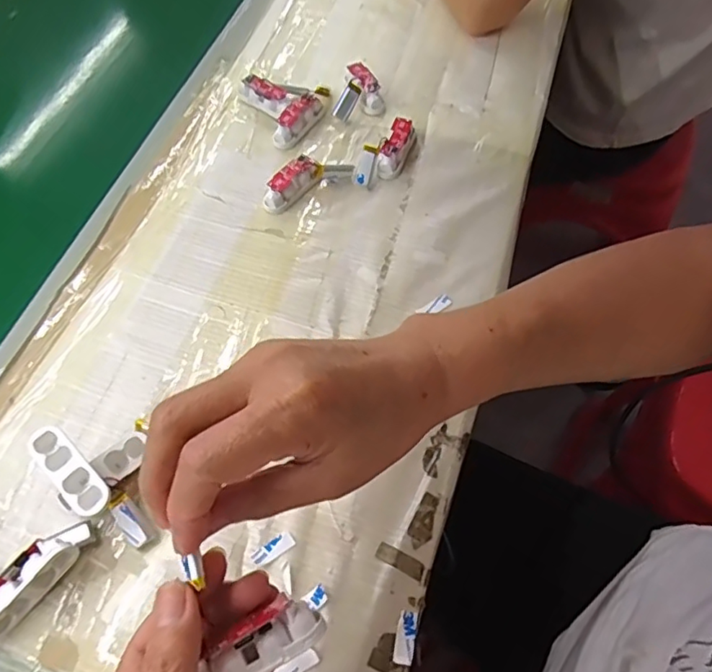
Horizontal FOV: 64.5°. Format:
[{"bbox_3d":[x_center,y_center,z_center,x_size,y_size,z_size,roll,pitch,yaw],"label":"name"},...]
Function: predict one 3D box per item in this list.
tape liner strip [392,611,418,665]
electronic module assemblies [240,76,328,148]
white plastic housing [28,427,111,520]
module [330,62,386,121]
[{"bbox_3d":[0.028,0.167,0.314,0.010,0.004,0.026,10,61,9],"label":"tape liner strip"},{"bbox_3d":[-0.075,-0.214,0.520,0.079,0.020,0.065,28,65,18],"label":"electronic module assemblies"},{"bbox_3d":[-0.167,0.079,0.330,0.063,0.011,0.021,39,69,22],"label":"white plastic housing"},{"bbox_3d":[0.002,-0.227,0.524,0.046,0.023,0.060,-2,60,2],"label":"module"}]

